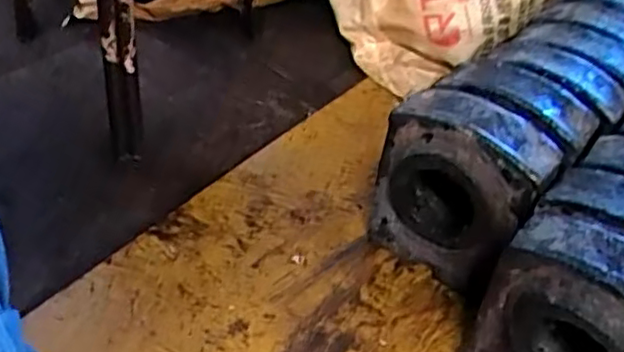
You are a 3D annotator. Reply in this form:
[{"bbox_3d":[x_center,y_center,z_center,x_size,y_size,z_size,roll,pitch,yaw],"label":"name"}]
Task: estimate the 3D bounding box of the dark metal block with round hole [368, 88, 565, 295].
[{"bbox_3d":[0.141,0.022,0.669,0.161,0.207,0.075,26,46,22],"label":"dark metal block with round hole"}]

